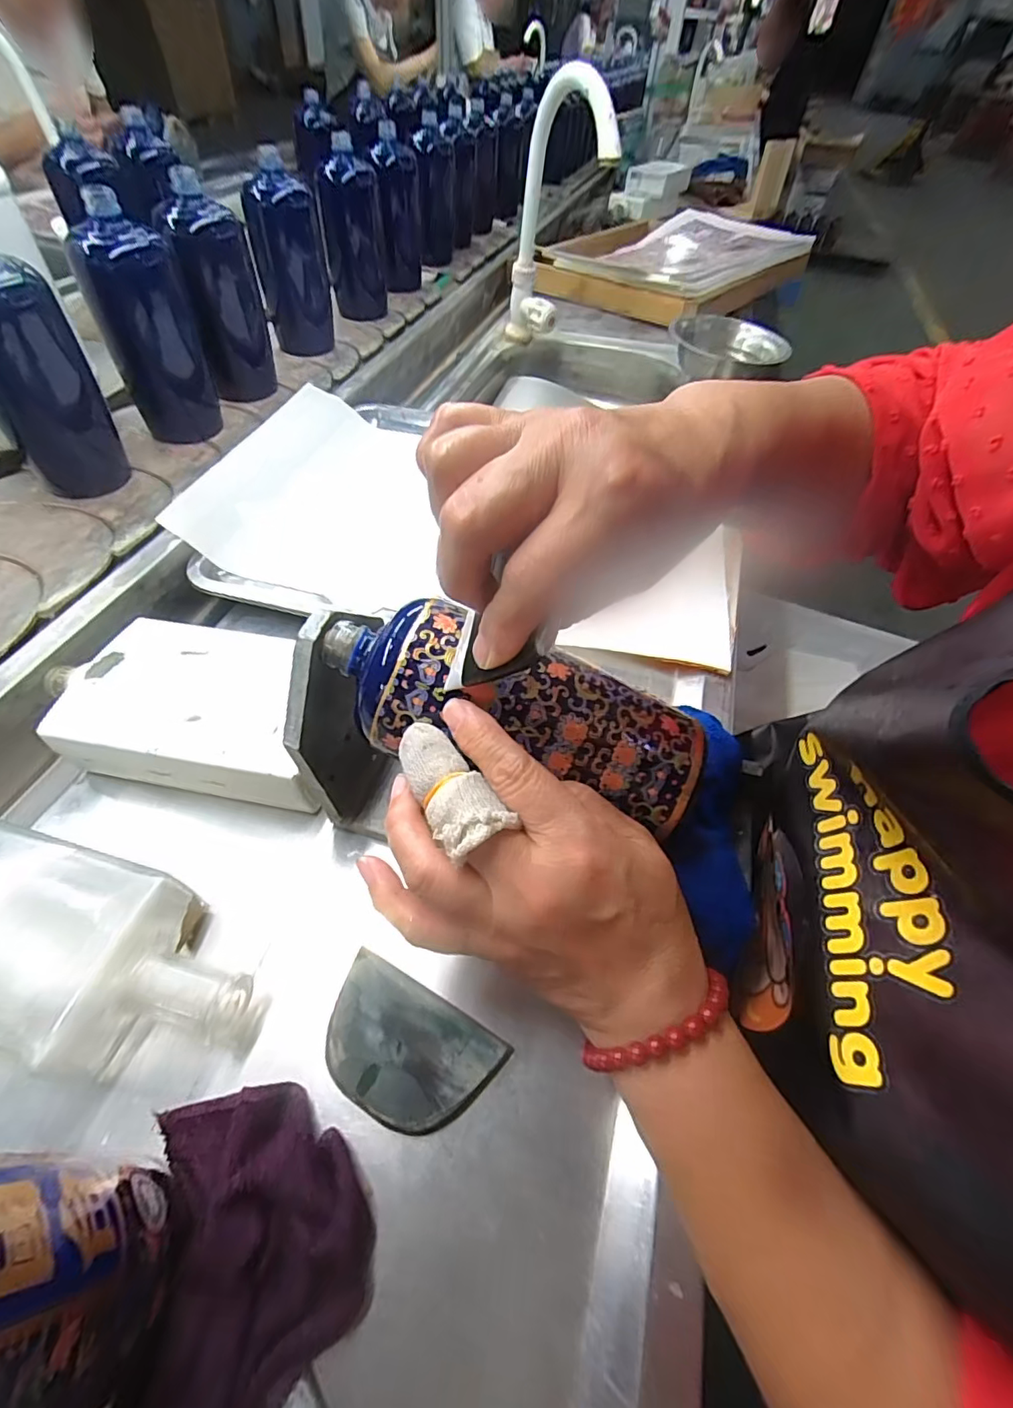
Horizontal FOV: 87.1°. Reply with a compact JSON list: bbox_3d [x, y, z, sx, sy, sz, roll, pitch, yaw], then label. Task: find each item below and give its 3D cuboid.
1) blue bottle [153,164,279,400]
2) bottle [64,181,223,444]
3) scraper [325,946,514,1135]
[{"bbox_3d":[-0.313,-0.439,0.581,0.081,0.173,0.072,-11,54,-13],"label":"blue bottle"},{"bbox_3d":[-0.352,-0.370,0.526,0.082,0.175,0.069,-19,57,-18],"label":"bottle"},{"bbox_3d":[-0.050,0.168,0.259,0.087,0.007,0.055,25,55,14],"label":"scraper"}]

